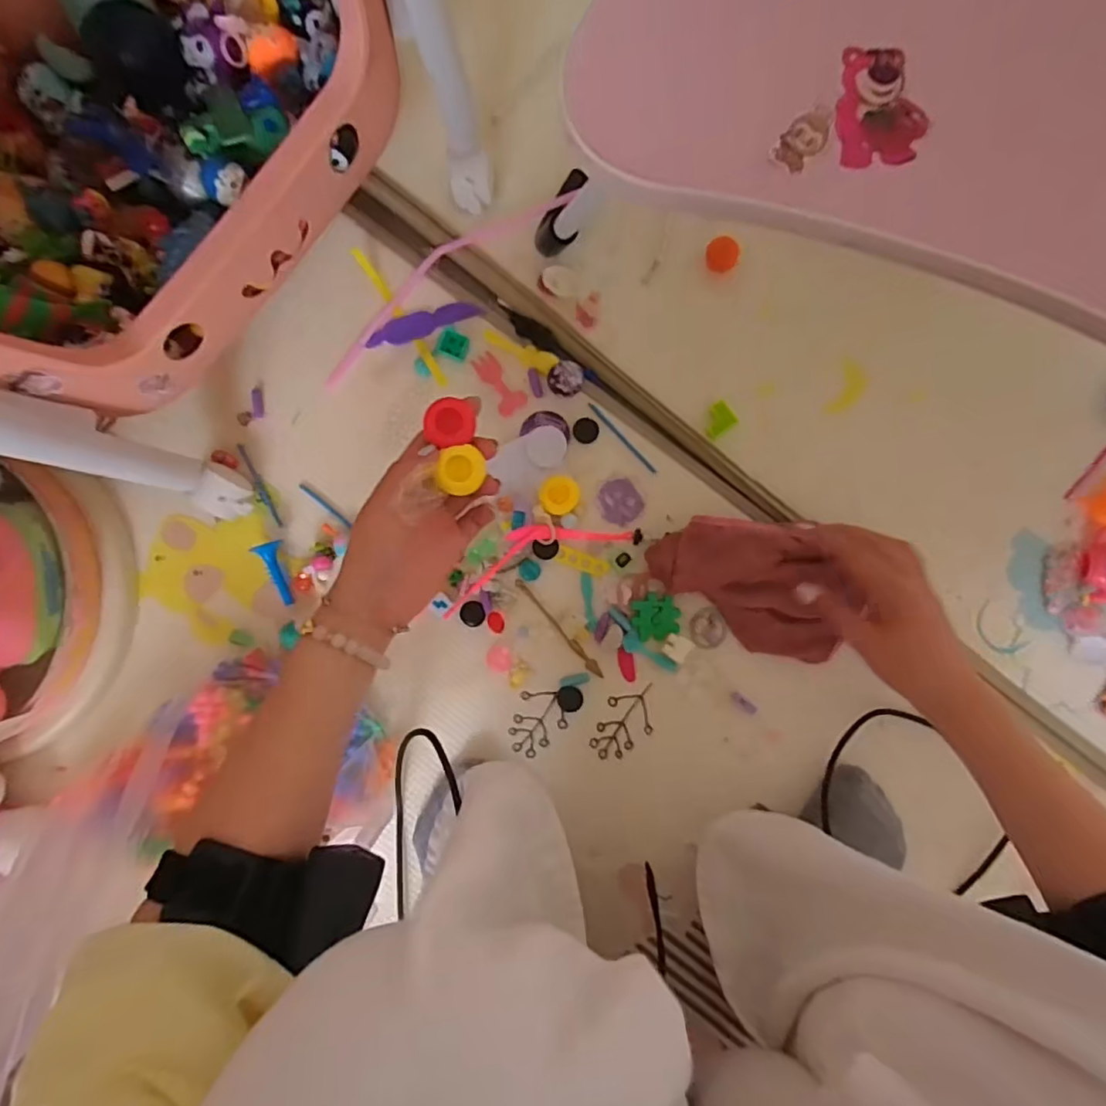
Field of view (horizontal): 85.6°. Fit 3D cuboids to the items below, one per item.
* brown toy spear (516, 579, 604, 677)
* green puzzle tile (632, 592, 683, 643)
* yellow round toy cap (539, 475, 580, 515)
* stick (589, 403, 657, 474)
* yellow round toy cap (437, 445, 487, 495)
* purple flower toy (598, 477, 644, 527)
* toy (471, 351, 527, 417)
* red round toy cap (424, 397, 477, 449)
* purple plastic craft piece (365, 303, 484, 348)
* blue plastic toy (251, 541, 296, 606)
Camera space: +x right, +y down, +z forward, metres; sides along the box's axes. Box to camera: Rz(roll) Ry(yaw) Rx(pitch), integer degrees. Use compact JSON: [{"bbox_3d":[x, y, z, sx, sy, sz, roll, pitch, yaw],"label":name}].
[{"bbox_3d":[0.005,0.062,0.492,0.008,0.004,0.104,-41,88,2],"label":"brown toy spear"},{"bbox_3d":[0.084,0.052,0.484,0.039,0.007,0.038,-3,90,3],"label":"green puzzle tile"},{"bbox_3d":[0.005,-0.047,0.488,0.031,0.016,0.032,0,90,3],"label":"yellow round toy cap"},{"bbox_3d":[0.058,-0.096,0.493,0.005,0.004,0.078,-43,88,2],"label":"stick"},{"bbox_3d":[-0.055,-0.051,0.368,0.026,0.011,0.028,-11,89,3],"label":"yellow round toy cap"},{"bbox_3d":[0.055,-0.042,0.493,0.035,0.004,0.037,0,90,3],"label":"purple flower toy"},{"bbox_3d":[-0.044,-0.142,0.495,0.026,0.004,0.054,-29,89,2],"label":"toy"},{"bbox_3d":[-0.063,-0.079,0.365,0.030,0.010,0.029,0,90,3],"label":"red round toy cap"},{"bbox_3d":[-0.107,-0.191,0.497,0.095,0.009,0.022,-15,89,3],"label":"purple plastic craft piece"},{"bbox_3d":[-0.224,0.016,0.490,0.018,0.014,0.053,-26,89,2],"label":"blue plastic toy"}]

